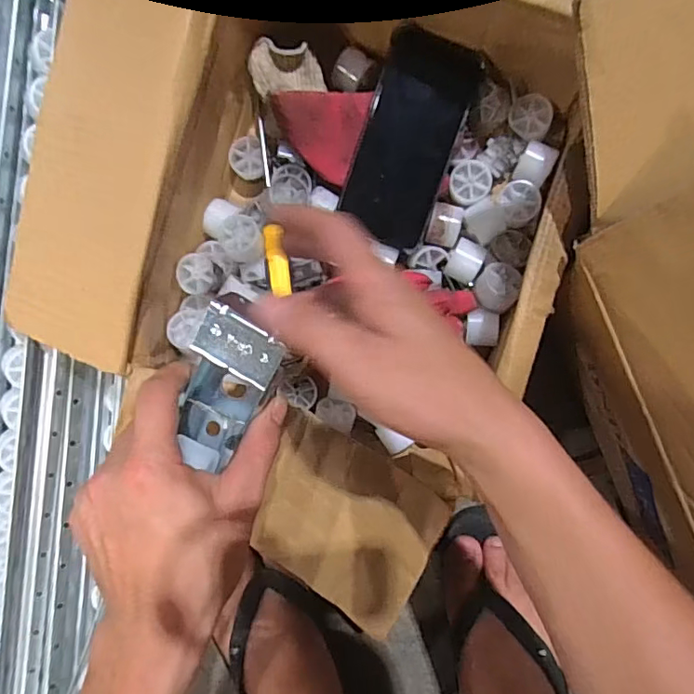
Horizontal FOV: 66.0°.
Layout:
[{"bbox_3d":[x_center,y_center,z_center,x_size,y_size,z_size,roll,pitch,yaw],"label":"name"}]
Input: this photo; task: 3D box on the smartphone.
[{"bbox_3d":[0.052,-0.169,0.440,0.080,0.010,0.164,16,97,-14],"label":"smartphone"}]

